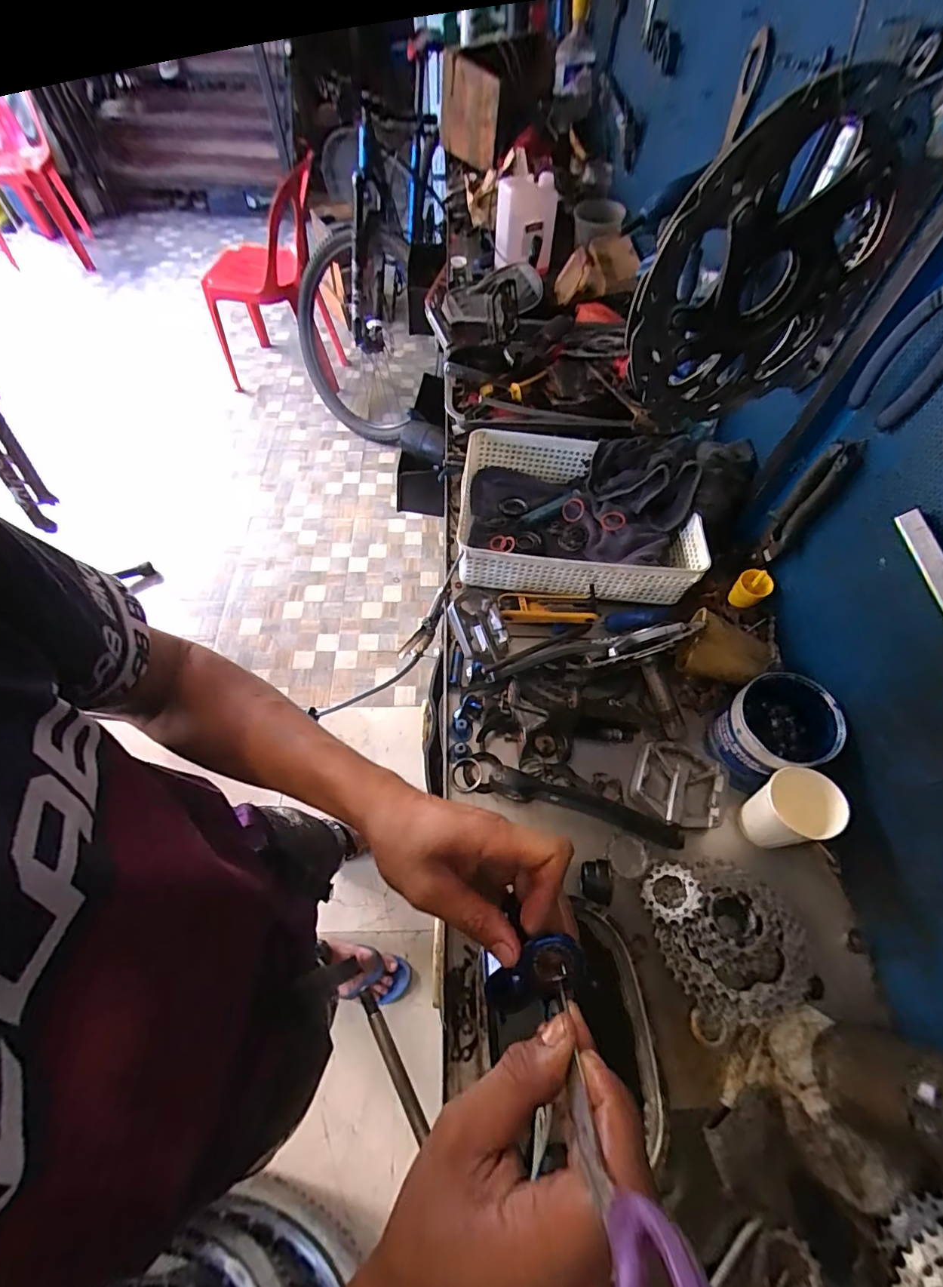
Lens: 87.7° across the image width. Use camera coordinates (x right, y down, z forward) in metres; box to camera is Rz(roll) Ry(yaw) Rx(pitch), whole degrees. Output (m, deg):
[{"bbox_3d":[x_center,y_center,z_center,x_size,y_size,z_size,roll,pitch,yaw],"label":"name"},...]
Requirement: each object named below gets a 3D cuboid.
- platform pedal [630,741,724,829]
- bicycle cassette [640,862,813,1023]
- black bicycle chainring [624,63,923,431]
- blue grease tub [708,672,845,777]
[{"bbox_3d":[0.237,0.163,0.566,0.098,0.019,0.099,23,61,11],"label":"platform pedal"},{"bbox_3d":[0.255,0.279,0.476,0.135,0.033,0.132,-9,60,-7],"label":"bicycle cassette"},{"bbox_3d":[0.160,-0.193,0.271,0.156,0.156,0.013,-15,61,-11],"label":"black bicycle chainring"},{"bbox_3d":[0.339,0.095,0.549,0.111,0.093,0.095,-33,66,-19],"label":"blue grease tub"}]

